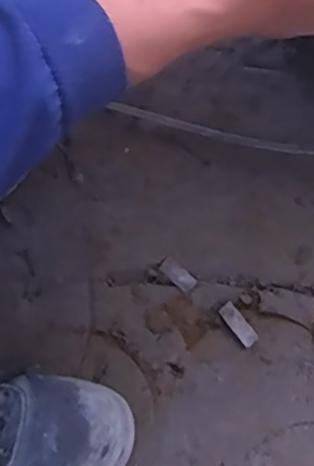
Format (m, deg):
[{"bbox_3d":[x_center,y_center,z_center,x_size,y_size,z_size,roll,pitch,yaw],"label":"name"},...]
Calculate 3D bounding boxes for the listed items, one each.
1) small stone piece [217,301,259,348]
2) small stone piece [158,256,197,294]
[{"bbox_3d":[0.078,0.089,0.583,0.017,0.009,0.046,-35,71,-10],"label":"small stone piece"},{"bbox_3d":[0.021,0.042,0.608,0.041,0.004,0.019,42,76,17],"label":"small stone piece"}]

